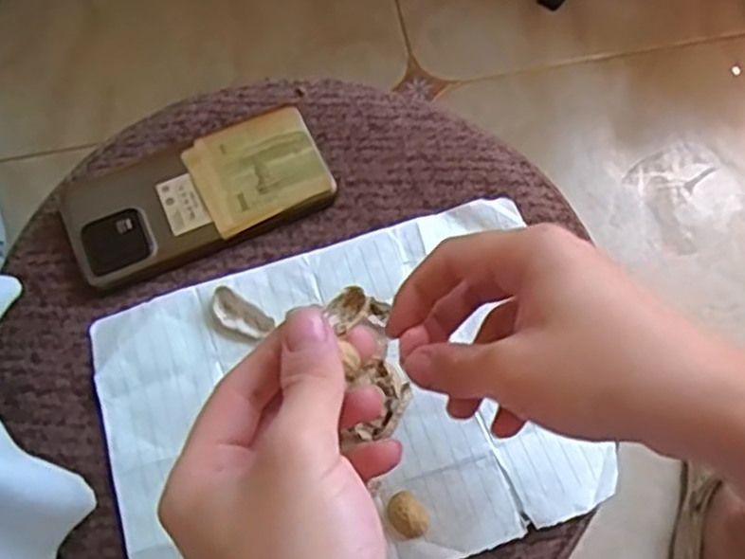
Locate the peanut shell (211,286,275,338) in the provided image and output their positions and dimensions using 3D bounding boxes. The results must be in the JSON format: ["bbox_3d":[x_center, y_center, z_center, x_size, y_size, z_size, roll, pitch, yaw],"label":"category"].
[{"bbox_3d":[-0.074,0.019,0.414,0.036,0.007,0.018,34,72,16],"label":"peanut shell"}]

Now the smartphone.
[{"bbox_3d":[-0.103,-0.051,0.444,0.151,0.011,0.072,-21,68,-6],"label":"smartphone"}]

